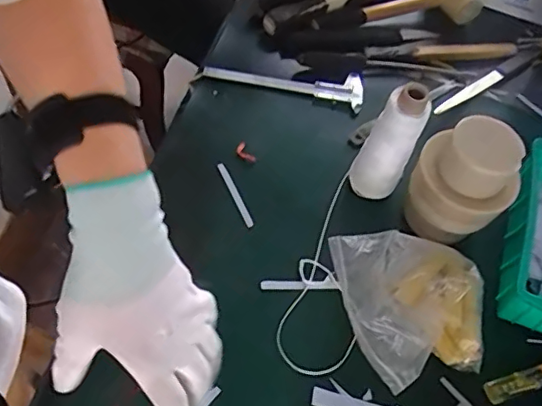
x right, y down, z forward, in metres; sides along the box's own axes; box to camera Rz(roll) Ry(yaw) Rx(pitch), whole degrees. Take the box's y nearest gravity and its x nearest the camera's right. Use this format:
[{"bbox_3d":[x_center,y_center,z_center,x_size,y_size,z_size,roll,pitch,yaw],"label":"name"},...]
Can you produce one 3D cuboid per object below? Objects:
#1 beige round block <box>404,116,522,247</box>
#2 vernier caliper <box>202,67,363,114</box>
[{"bbox_3d":[0.217,-0.015,0.660,0.111,0.157,0.088,36,60,15],"label":"beige round block"},{"bbox_3d":[0.021,-0.179,0.810,0.225,0.015,0.061,15,56,3],"label":"vernier caliper"}]

